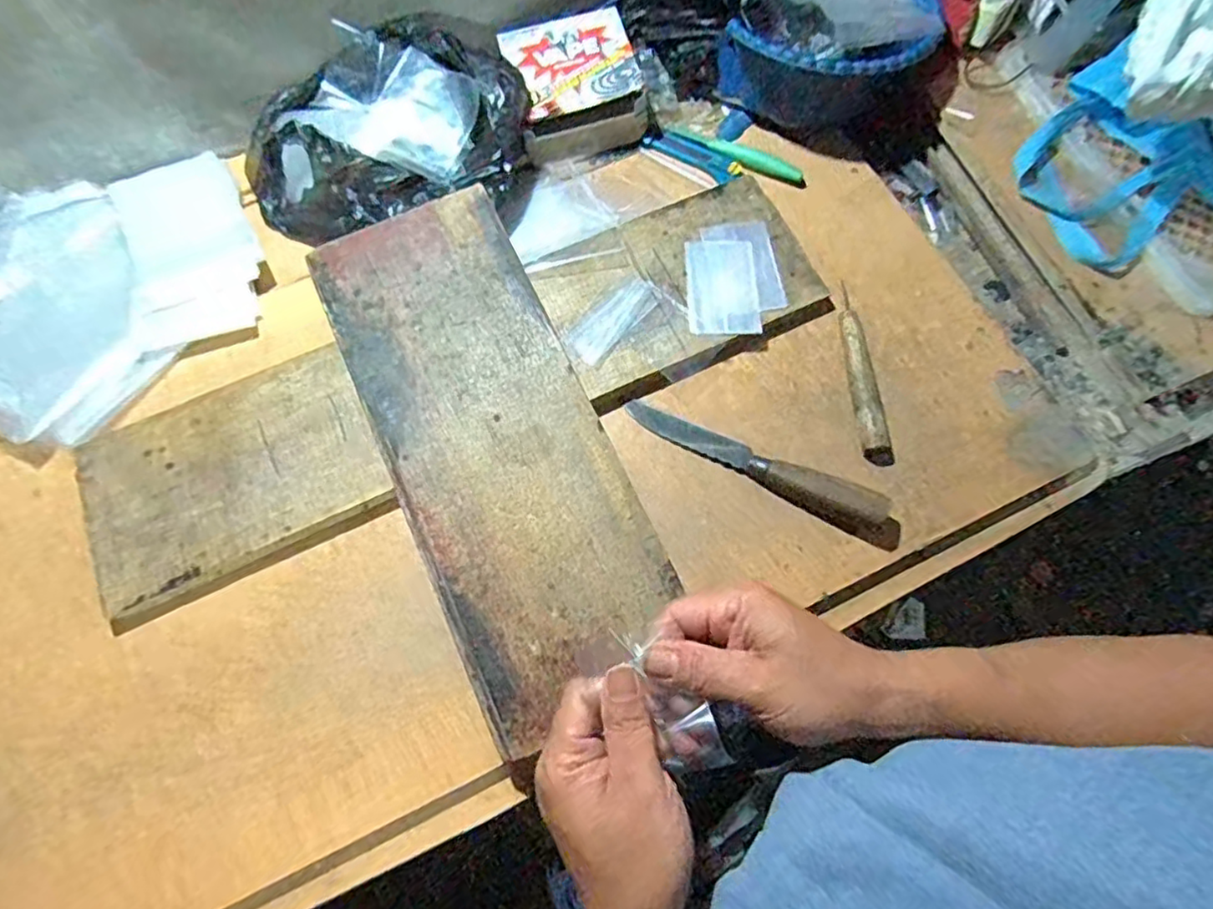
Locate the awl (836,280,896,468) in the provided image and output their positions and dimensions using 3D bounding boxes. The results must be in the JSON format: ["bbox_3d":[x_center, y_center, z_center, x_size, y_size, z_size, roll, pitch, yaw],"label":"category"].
[{"bbox_3d":[0.242,-0.081,0.594,0.029,0.025,0.184,-3,71,-1],"label":"awl"}]

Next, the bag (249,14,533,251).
[{"bbox_3d":[-0.229,-0.326,0.647,0.297,0.091,0.200,-18,72,-6],"label":"bag"}]

